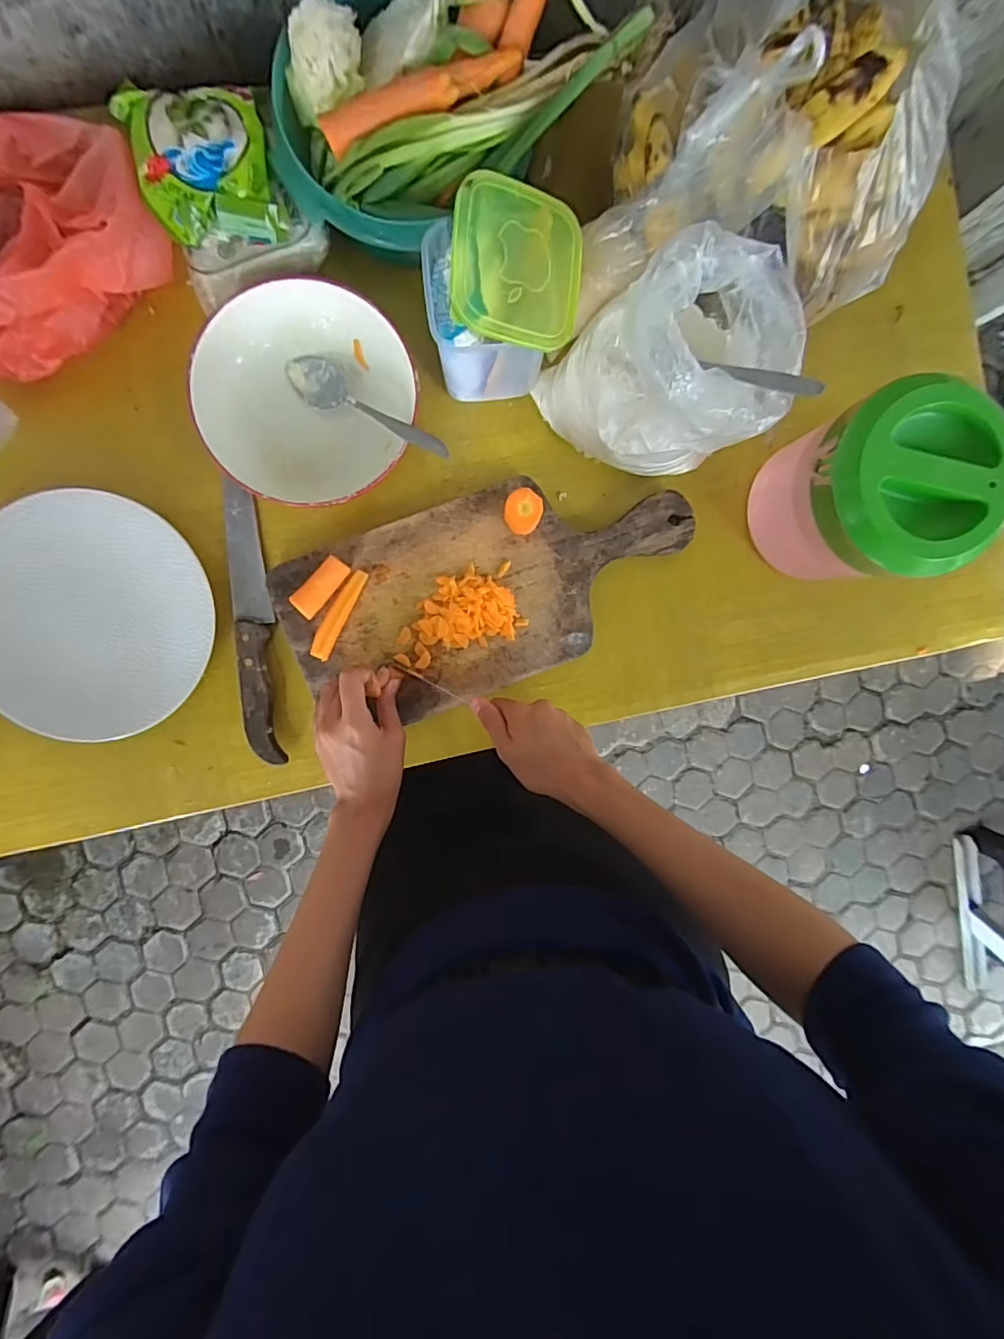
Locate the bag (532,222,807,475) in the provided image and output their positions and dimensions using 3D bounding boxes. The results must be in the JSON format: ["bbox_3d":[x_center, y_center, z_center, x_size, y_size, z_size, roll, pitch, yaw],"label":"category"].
[{"bbox_3d":[0.123,-0.215,0.429,0.137,0.176,0.116,-22,96,-3],"label":"bag"}]

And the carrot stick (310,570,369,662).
[{"bbox_3d":[-0.140,-0.047,0.483,0.018,0.010,0.083,28,92,-7],"label":"carrot stick"}]

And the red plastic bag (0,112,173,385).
[{"bbox_3d":[-0.376,-0.330,0.422,0.203,0.068,0.156,-44,97,0],"label":"red plastic bag"}]

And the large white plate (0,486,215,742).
[{"bbox_3d":[-0.343,-0.043,0.467,0.195,0.031,0.193,0,95,-5],"label":"large white plate"}]

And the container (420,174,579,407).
[{"bbox_3d":[-0.002,-0.276,0.434,0.108,0.137,0.093,-2,95,-5],"label":"container"}]

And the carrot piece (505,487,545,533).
[{"bbox_3d":[0.016,-0.129,0.469,0.029,0.052,0.030,0,95,-5],"label":"carrot piece"}]

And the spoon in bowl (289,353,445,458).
[{"bbox_3d":[-0.111,-0.215,0.460,0.166,0.019,0.037,33,92,18],"label":"spoon in bowl"}]

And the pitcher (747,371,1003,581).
[{"bbox_3d":[0.311,-0.141,0.457,0.161,0.151,0.115,-12,96,-4],"label":"pitcher"}]

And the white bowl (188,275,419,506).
[{"bbox_3d":[-0.161,-0.223,0.466,0.177,0.053,0.167,0,95,-5],"label":"white bowl"}]

